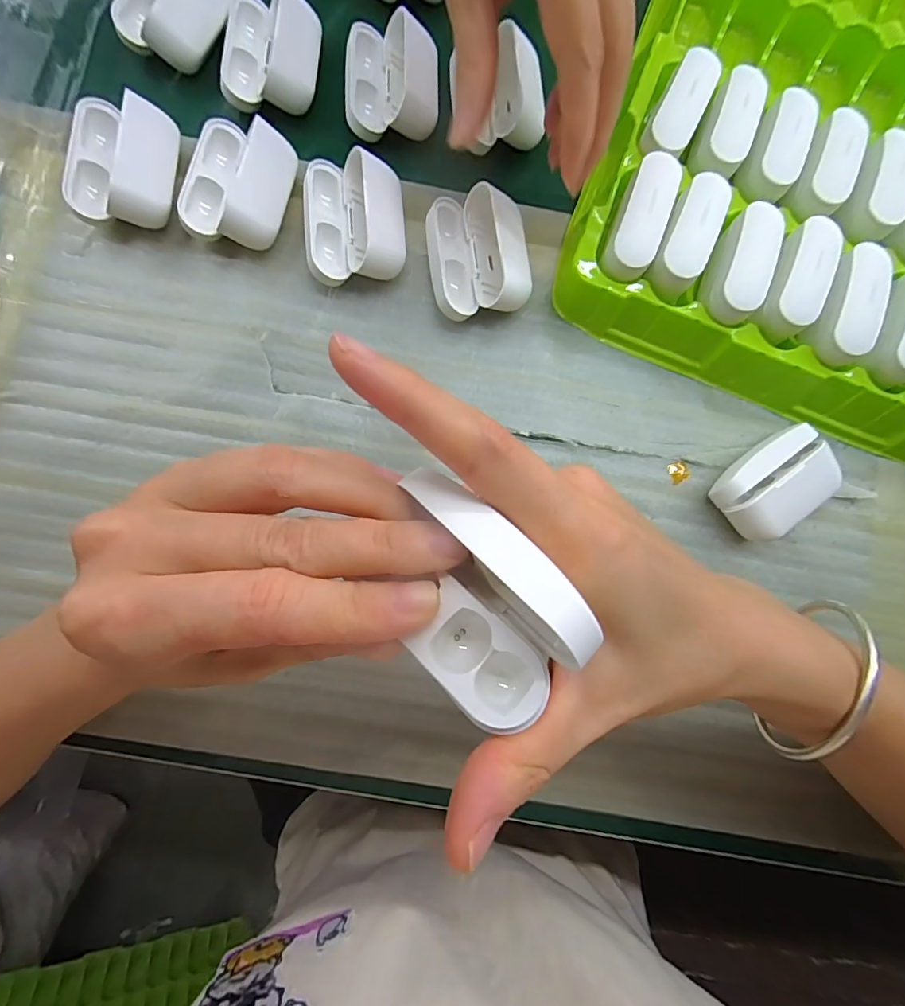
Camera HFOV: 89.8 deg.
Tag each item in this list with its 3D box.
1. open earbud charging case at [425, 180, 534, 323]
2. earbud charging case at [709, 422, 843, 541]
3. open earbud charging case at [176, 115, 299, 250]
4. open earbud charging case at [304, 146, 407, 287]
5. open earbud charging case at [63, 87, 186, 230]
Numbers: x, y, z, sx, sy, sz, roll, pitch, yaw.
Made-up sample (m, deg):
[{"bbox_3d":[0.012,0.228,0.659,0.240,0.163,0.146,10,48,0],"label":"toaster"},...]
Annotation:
[{"bbox_3d":[0.014,-0.135,0.249,0.053,0.030,0.066,-5,85,-4],"label":"open earbud charging case"},{"bbox_3d":[0.173,-0.010,0.247,0.062,0.024,0.045,-34,87,-6],"label":"earbud charging case"},{"bbox_3d":[-0.116,-0.172,0.248,0.050,0.028,0.064,17,84,-1],"label":"open earbud charging case"},{"bbox_3d":[-0.053,-0.153,0.248,0.052,0.029,0.067,-5,85,-4],"label":"open earbud charging case"},{"bbox_3d":[-0.177,-0.184,0.246,0.051,0.031,0.066,7,84,-2],"label":"open earbud charging case"}]

